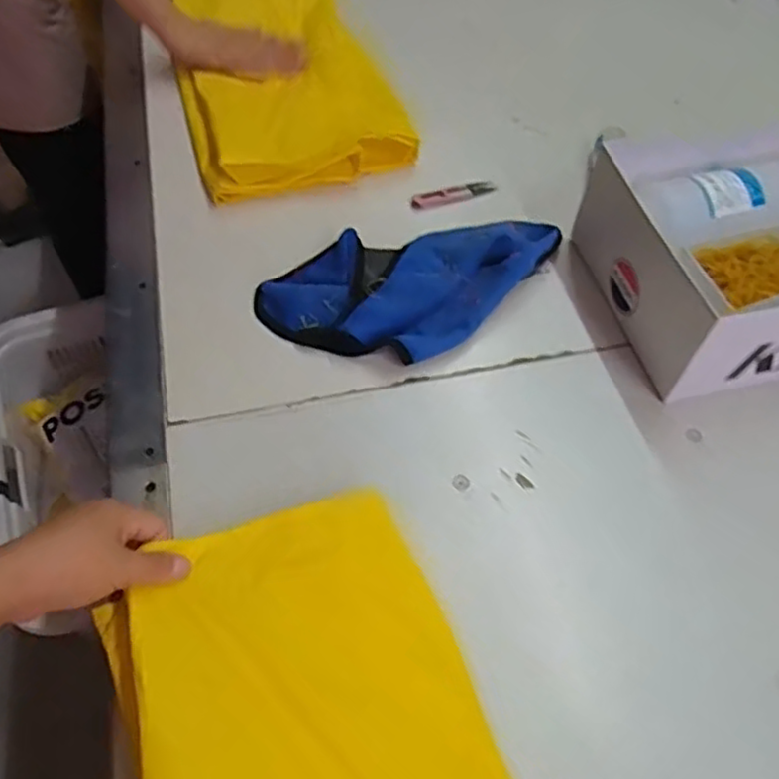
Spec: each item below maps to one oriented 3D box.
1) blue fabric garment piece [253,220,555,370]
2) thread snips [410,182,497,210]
[{"bbox_3d":[0.034,-0.112,0.703,0.320,0.034,0.162,-22,59,-17],"label":"blue fabric garment piece"},{"bbox_3d":[0.073,-0.226,0.813,0.099,0.009,0.023,-16,57,-13],"label":"thread snips"}]

